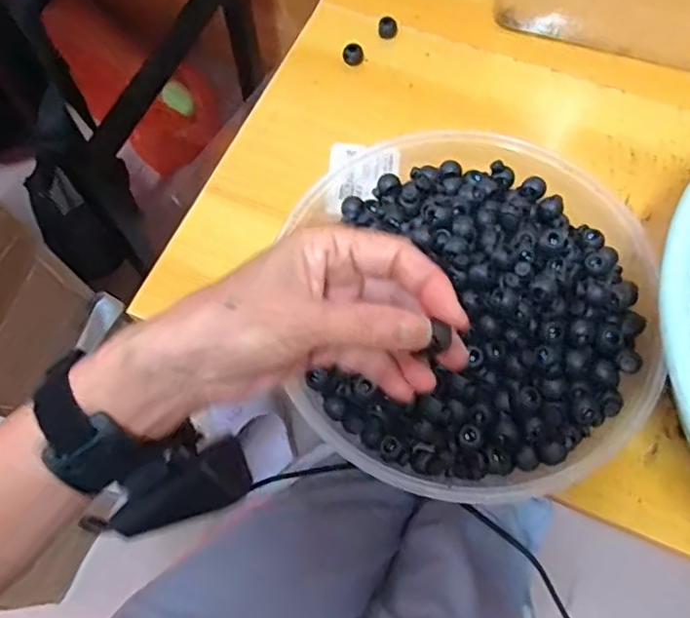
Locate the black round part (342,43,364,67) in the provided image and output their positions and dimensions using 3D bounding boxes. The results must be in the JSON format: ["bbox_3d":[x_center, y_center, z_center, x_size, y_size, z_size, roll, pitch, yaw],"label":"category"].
[{"bbox_3d":[0.007,-0.195,0.469,0.016,0.011,0.016,-4,68,2],"label":"black round part"}]

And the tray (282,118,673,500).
[{"bbox_3d":[0.071,-0.007,0.372,0.216,0.052,0.235,9,69,6],"label":"tray"}]

